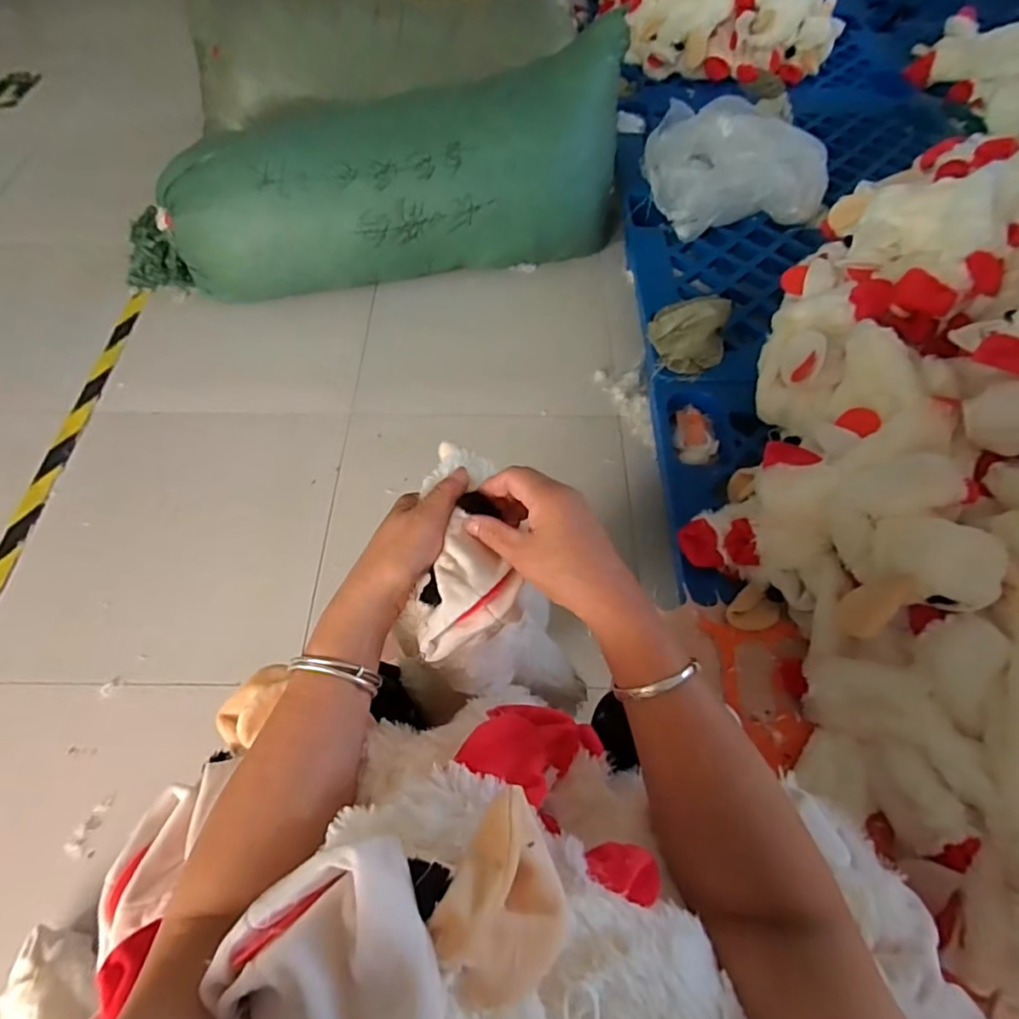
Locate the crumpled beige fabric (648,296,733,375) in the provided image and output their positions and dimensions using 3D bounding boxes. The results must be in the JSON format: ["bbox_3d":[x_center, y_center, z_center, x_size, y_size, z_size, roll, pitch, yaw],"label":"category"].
[{"bbox_3d":[0.357,-0.350,1.168,0.151,0.100,0.144,11,57,12],"label":"crumpled beige fabric"}]

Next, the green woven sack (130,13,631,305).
[{"bbox_3d":[-0.320,-0.758,1.384,1.229,0.354,0.302,-10,55,-2],"label":"green woven sack"}]

